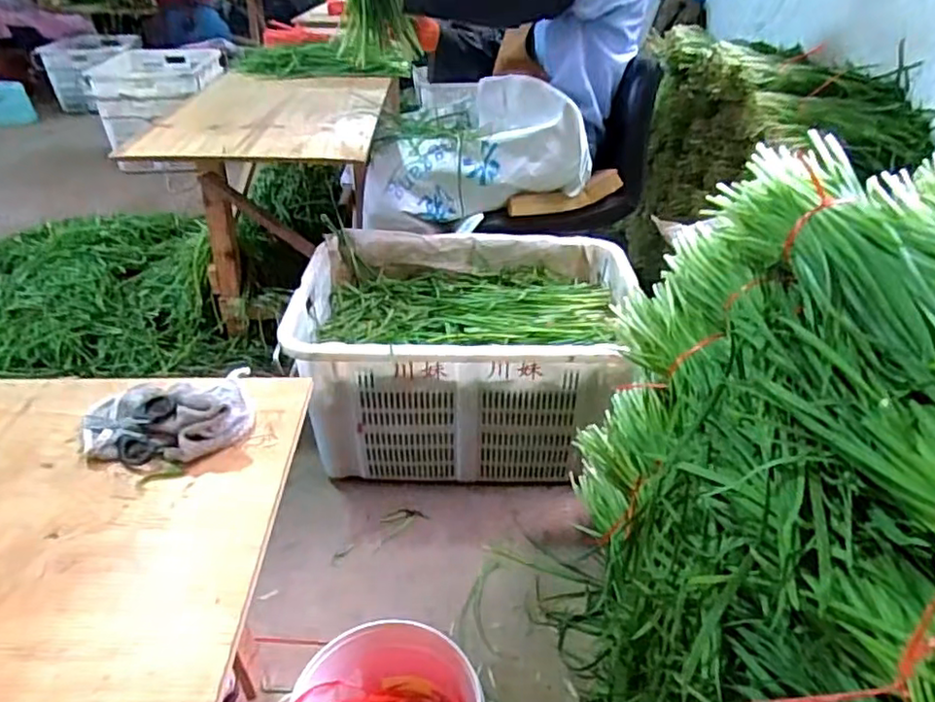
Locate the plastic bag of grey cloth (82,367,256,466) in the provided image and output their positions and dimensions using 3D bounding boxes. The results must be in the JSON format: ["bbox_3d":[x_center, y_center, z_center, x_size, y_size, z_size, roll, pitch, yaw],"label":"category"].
[{"bbox_3d":[-0.317,0.061,0.665,0.169,0.049,0.144,-14,36,-21],"label":"plastic bag of grey cloth"}]

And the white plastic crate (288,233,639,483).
[{"bbox_3d":[0.002,0.011,1.388,0.683,0.352,0.475,0,34,-1],"label":"white plastic crate"}]

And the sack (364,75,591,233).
[{"bbox_3d":[0.020,-0.525,1.597,0.513,0.289,0.436,0,34,0],"label":"sack"}]

